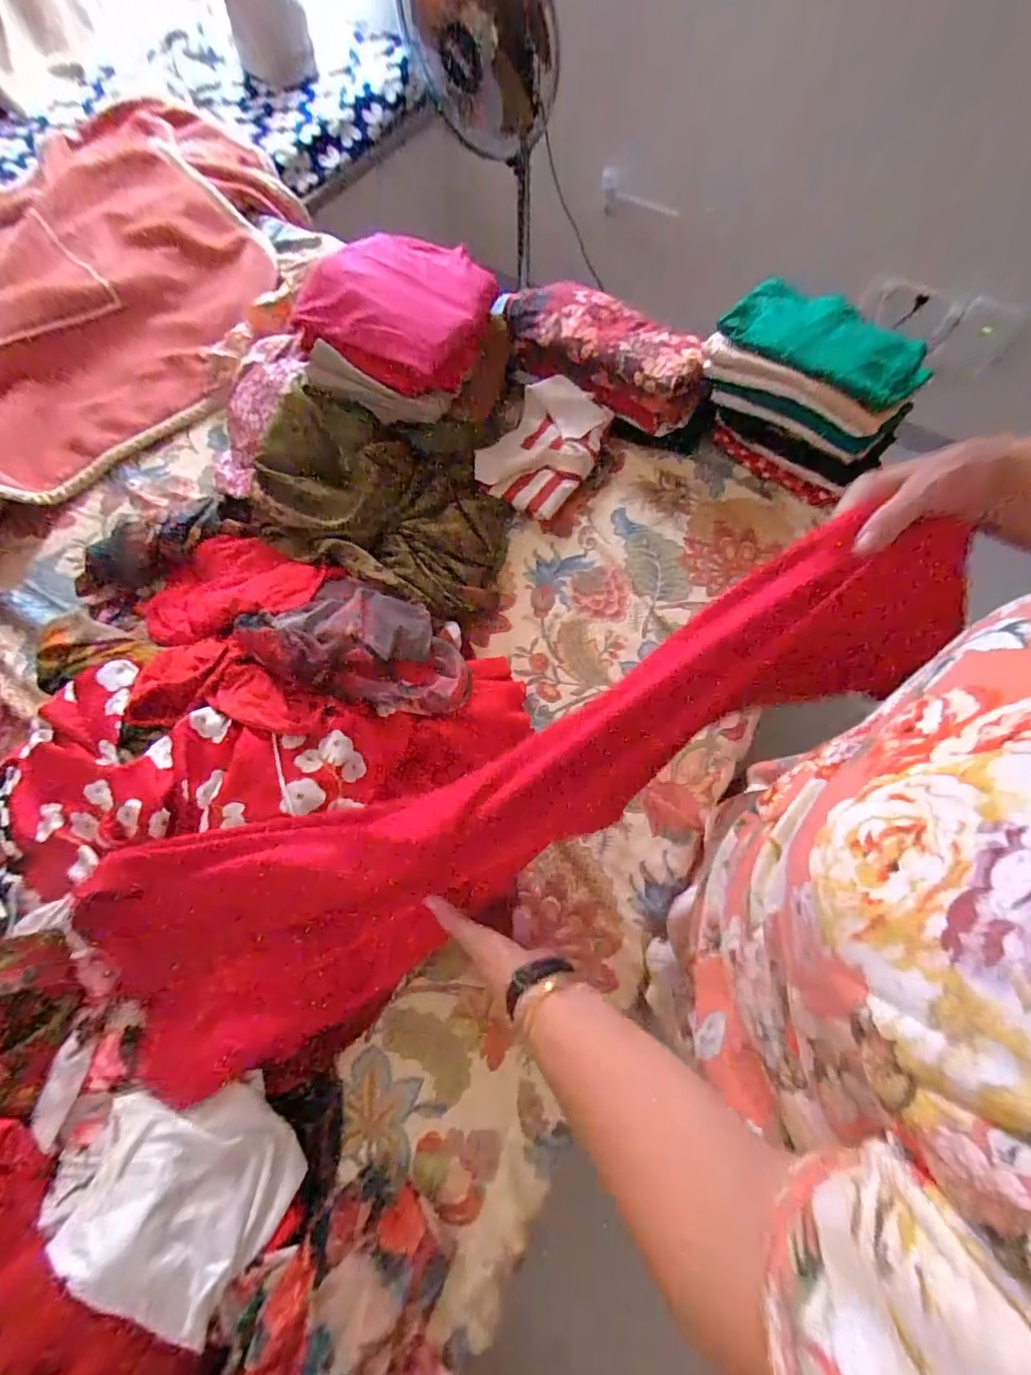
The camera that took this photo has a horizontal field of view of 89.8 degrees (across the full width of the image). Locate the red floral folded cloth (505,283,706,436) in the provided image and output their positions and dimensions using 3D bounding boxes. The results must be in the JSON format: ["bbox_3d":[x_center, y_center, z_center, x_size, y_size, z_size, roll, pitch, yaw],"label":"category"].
[{"bbox_3d":[0.149,-0.547,0.847,0.339,0.102,0.173,28,71,10],"label":"red floral folded cloth"}]

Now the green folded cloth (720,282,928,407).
[{"bbox_3d":[0.421,-0.475,0.702,0.269,0.035,0.119,34,71,14],"label":"green folded cloth"}]

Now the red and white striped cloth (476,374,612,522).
[{"bbox_3d":[0.042,-0.376,0.815,0.151,0.071,0.203,31,70,13],"label":"red and white striped cloth"}]

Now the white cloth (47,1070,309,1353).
[{"bbox_3d":[-0.298,0.444,0.467,0.179,0.084,0.162,27,71,9],"label":"white cloth"}]

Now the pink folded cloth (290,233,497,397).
[{"bbox_3d":[-0.158,-0.550,0.747,0.229,0.057,0.249,30,74,-14],"label":"pink folded cloth"}]

